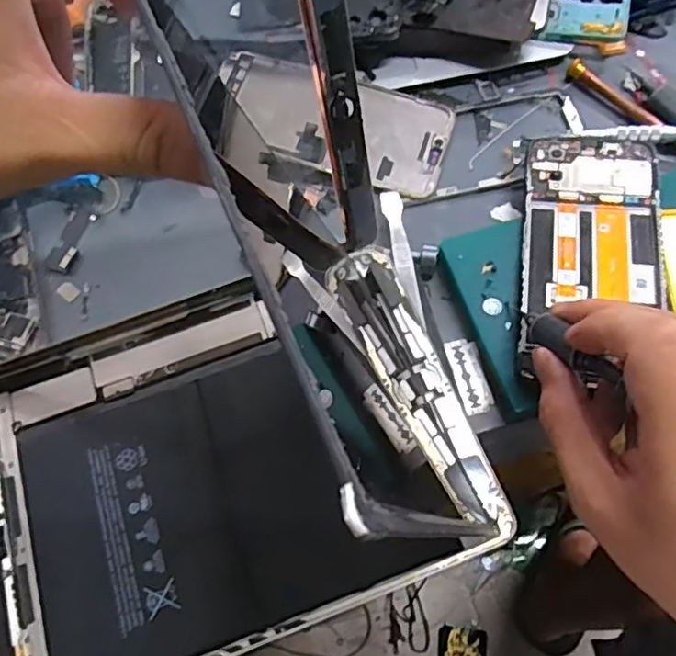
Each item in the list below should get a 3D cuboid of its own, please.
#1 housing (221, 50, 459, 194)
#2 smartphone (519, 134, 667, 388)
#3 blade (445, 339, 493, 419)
[{"bbox_3d":[-0.004,-0.134,0.392,0.152,0.010,0.074,20,68,5],"label":"housing"},{"bbox_3d":[0.138,-0.043,0.331,0.071,0.007,0.153,7,68,11],"label":"smartphone"},{"bbox_3d":[0.072,0.026,0.330,0.017,0.004,0.042,-13,64,-3],"label":"blade"}]

